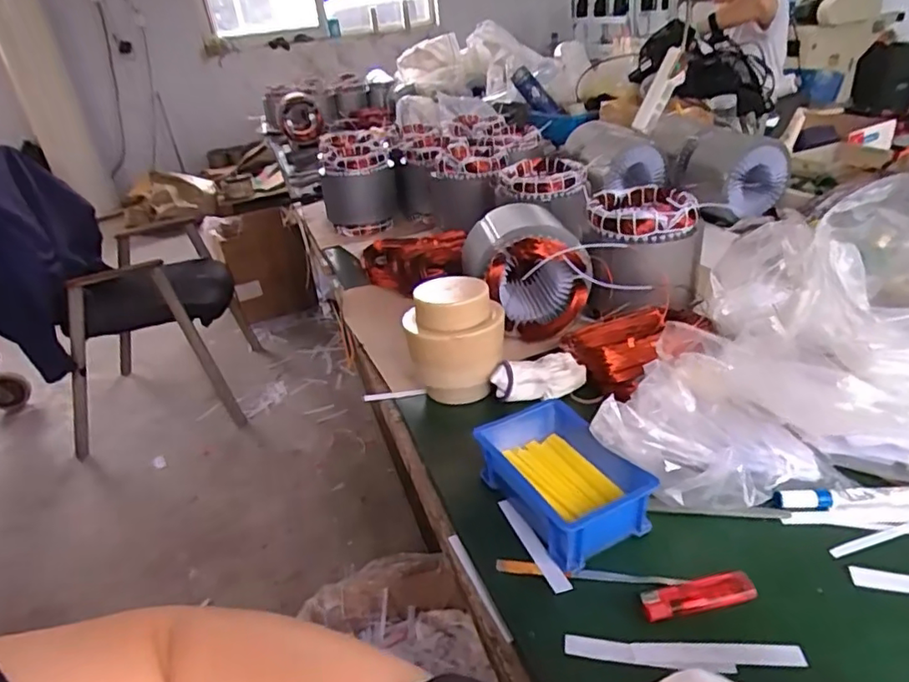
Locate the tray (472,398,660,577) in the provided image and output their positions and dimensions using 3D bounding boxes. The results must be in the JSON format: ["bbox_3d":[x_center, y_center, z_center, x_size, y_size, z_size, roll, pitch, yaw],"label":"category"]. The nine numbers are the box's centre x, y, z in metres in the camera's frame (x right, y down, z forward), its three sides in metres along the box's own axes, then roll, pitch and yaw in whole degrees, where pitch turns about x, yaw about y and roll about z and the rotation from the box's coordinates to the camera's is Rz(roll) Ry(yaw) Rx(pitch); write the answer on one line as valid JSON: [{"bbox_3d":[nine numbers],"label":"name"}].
[{"bbox_3d":[0.093,0.121,0.524,0.106,0.056,0.152,-18,32,-19],"label":"tray"}]

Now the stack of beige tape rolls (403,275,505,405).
[{"bbox_3d":[0.001,0.004,0.681,0.111,0.128,0.093,-4,30,5],"label":"stack of beige tape rolls"}]

